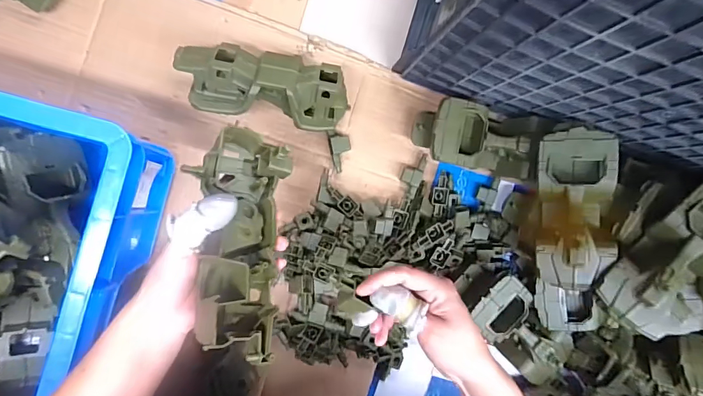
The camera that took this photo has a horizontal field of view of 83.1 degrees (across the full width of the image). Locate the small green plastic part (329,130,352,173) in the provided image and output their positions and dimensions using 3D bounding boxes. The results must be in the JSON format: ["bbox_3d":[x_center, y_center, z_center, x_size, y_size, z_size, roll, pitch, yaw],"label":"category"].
[{"bbox_3d":[-0.013,-0.061,0.507,0.027,0.019,0.052,-15,92,-9],"label":"small green plastic part"}]

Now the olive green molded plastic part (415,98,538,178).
[{"bbox_3d":[0.153,-0.076,0.503,0.147,0.070,0.085,10,88,-9],"label":"olive green molded plastic part"}]

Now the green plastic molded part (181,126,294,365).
[{"bbox_3d":[-0.089,0.030,0.320,0.071,0.050,0.189,1,70,-9],"label":"green plastic molded part"}]

